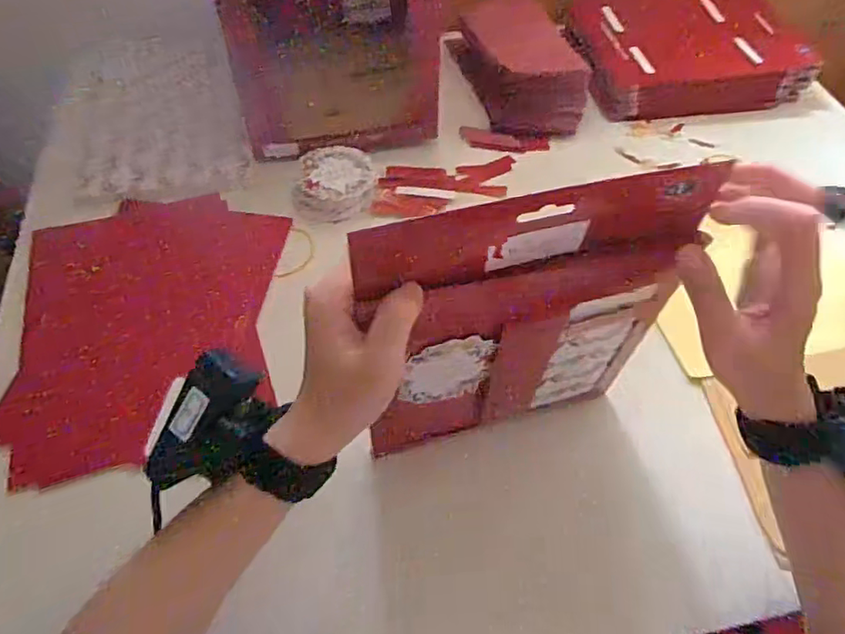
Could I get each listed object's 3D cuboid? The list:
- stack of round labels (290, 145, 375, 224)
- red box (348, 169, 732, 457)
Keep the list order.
[{"bbox_3d":[-0.085,-0.133,0.584,0.074,0.036,0.089,4,53,2],"label":"stack of round labels"},{"bbox_3d":[0.057,0.010,0.358,0.186,0.207,0.031,-13,55,-11],"label":"red box"}]

